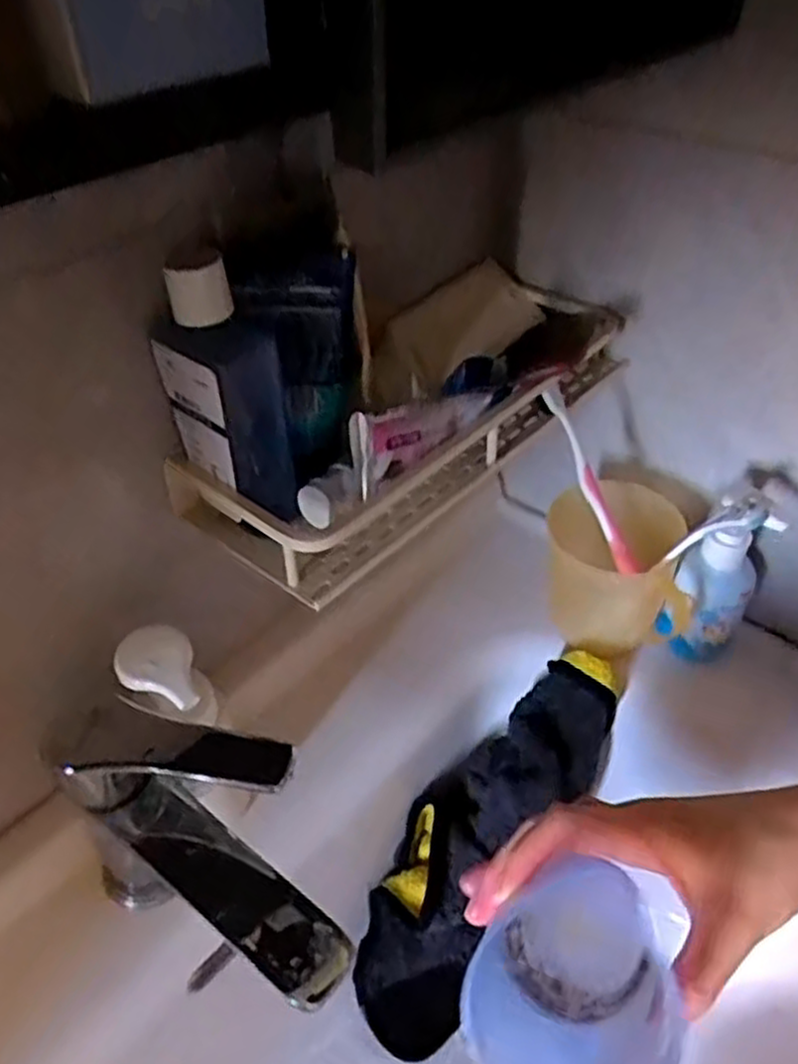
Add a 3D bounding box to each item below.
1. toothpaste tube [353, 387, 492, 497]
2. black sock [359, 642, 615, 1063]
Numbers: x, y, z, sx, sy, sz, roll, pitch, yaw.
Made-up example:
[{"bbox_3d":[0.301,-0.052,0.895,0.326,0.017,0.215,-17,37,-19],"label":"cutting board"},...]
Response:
[{"bbox_3d":[0.011,-0.057,0.423,0.101,0.037,0.018,-30,26,-37],"label":"toothpaste tube"},{"bbox_3d":[0.052,0.215,0.541,0.107,0.058,0.269,31,89,29],"label":"black sock"}]

